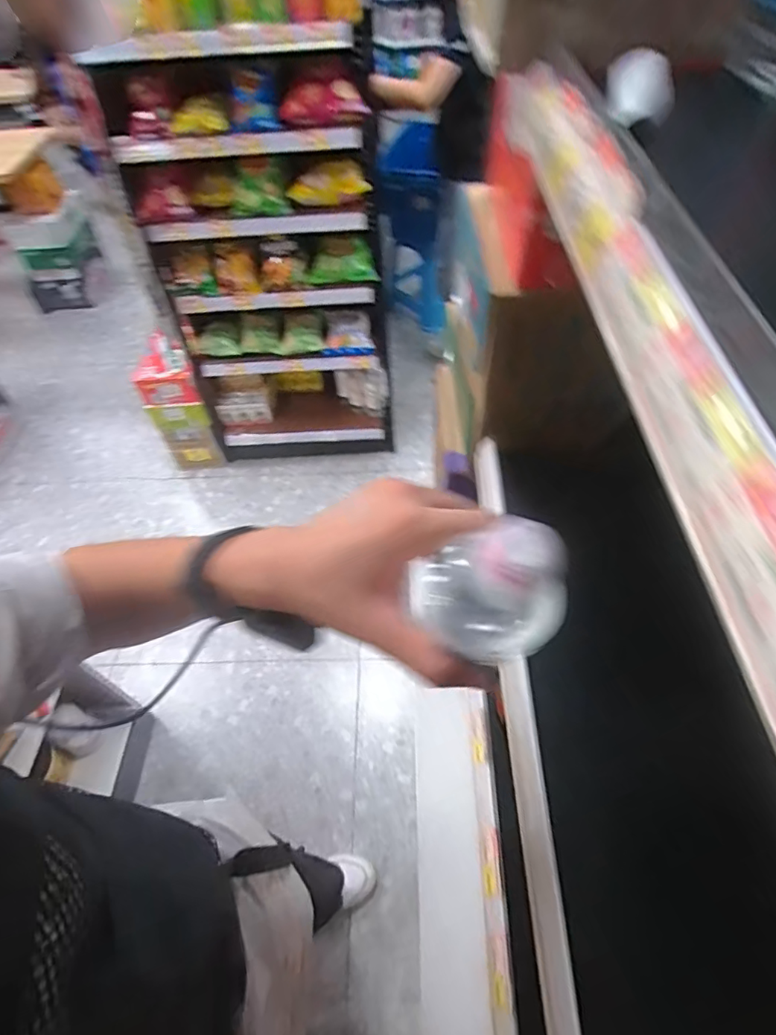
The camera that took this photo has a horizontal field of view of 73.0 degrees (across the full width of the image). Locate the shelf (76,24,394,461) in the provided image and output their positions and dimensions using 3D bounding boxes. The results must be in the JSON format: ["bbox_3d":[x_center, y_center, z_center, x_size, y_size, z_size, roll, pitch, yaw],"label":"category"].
[{"bbox_3d":[-0.371,-0.759,1.726,0.675,1.234,0.394,-14,54,-7],"label":"shelf"}]

